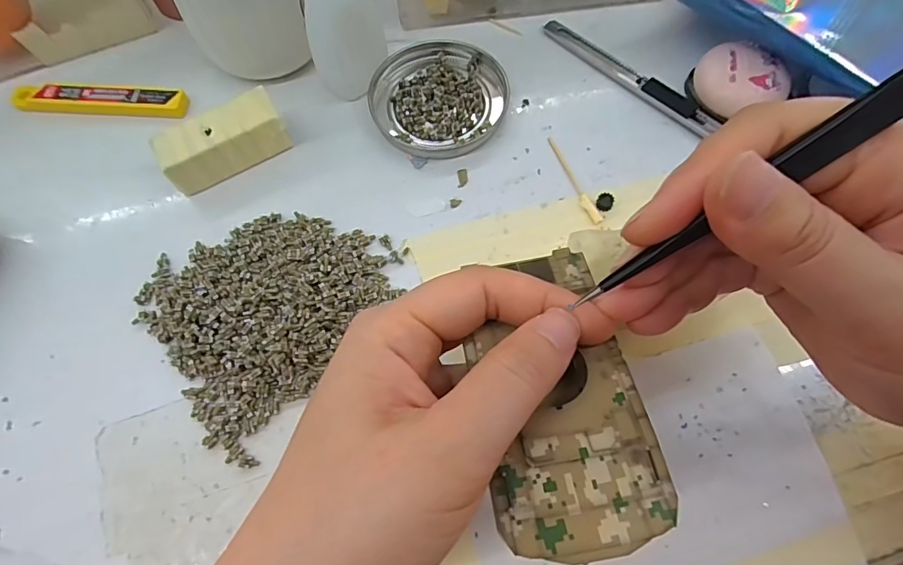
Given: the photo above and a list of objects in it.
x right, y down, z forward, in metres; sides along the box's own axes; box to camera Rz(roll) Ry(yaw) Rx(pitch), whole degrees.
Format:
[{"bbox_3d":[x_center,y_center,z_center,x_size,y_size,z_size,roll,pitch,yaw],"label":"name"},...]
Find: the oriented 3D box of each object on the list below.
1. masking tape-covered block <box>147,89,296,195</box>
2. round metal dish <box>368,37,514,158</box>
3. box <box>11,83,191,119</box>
[{"bbox_3d":[-0.122,-0.076,0.259,0.063,0.022,0.028,-32,71,-10],"label":"masking tape-covered block"},{"bbox_3d":[-0.007,-0.109,0.280,0.078,0.010,0.079,-1,69,1],"label":"round metal dish"},{"bbox_3d":[-0.209,-0.106,0.284,0.102,0.010,0.019,3,69,3],"label":"box"}]

